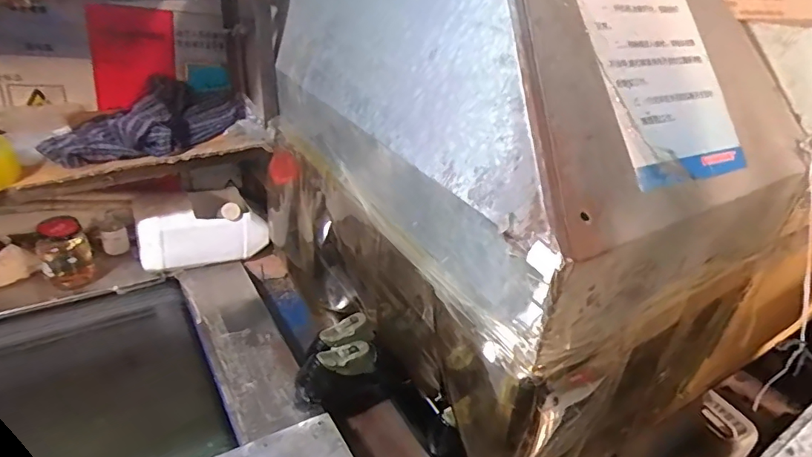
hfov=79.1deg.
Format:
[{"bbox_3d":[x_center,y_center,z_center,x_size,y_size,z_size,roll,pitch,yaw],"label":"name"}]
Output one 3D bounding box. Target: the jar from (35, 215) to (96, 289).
[{"bbox_3d":[-0.658,0.049,0.950,0.071,0.129,0.085,30,39,33],"label":"jar"}]

